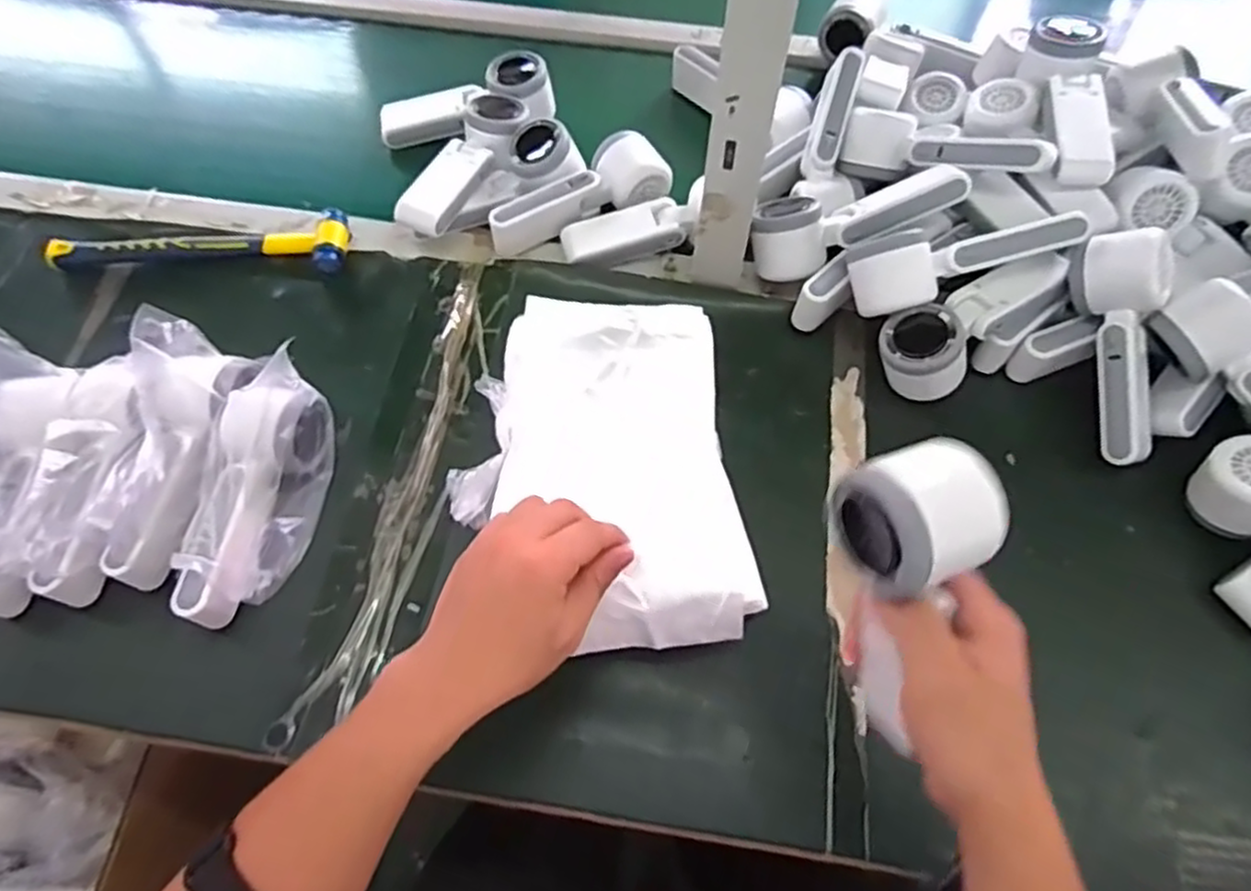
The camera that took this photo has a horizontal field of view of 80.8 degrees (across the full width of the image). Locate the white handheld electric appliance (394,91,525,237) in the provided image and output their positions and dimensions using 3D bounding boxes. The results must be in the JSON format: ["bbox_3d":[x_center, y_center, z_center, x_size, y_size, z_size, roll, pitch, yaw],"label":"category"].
[{"bbox_3d":[-0.144,-0.247,0.659,0.064,0.044,0.166,21,63,10],"label":"white handheld electric appliance"}]

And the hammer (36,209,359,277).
[{"bbox_3d":[-0.363,-0.178,0.633,0.240,0.024,0.061,1,62,-1],"label":"hammer"}]

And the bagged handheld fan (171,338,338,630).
[{"bbox_3d":[-0.251,0.030,0.495,0.067,0.086,0.176,1,62,0],"label":"bagged handheld fan"}]

